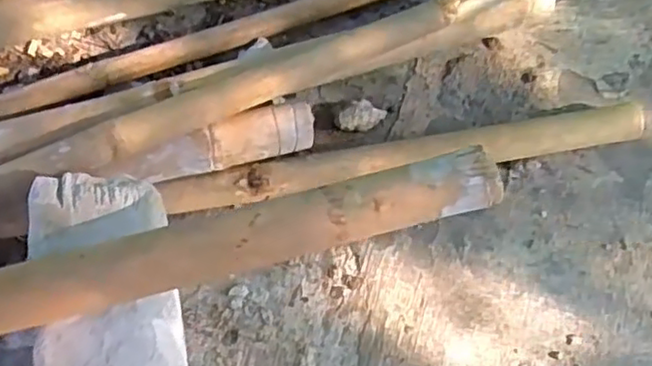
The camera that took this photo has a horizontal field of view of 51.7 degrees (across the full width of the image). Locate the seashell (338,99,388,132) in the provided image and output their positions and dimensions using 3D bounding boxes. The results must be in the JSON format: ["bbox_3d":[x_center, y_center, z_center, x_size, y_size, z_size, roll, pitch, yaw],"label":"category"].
[{"bbox_3d":[0.042,-0.075,0.763,0.056,0.030,0.029,-5,66,-6],"label":"seashell"}]

